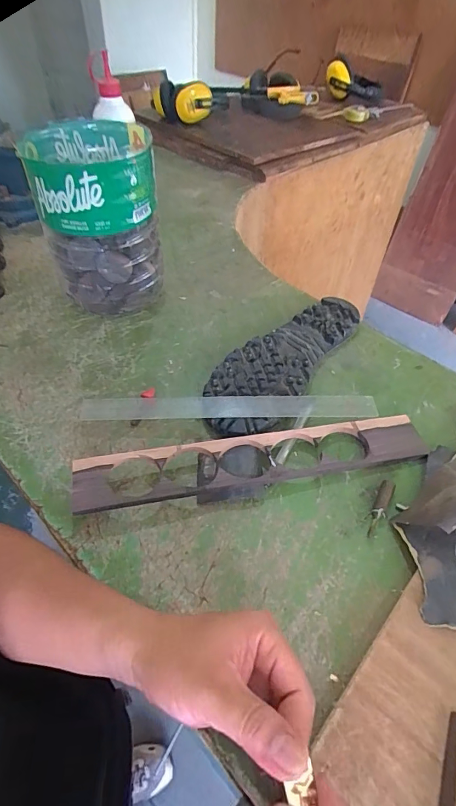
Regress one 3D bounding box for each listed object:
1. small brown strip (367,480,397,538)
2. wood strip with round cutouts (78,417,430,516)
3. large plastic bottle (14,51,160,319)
[{"bbox_3d":[0.140,0.096,0.375,0.012,0.011,0.058,24,52,17],"label":"small brown strip"},{"bbox_3d":[0.032,0.053,0.394,0.341,0.024,0.051,-9,50,-11],"label":"wood strip with round cutouts"},{"bbox_3d":[-0.155,-0.219,0.516,0.129,0.192,0.149,-8,49,-10],"label":"large plastic bottle"}]

